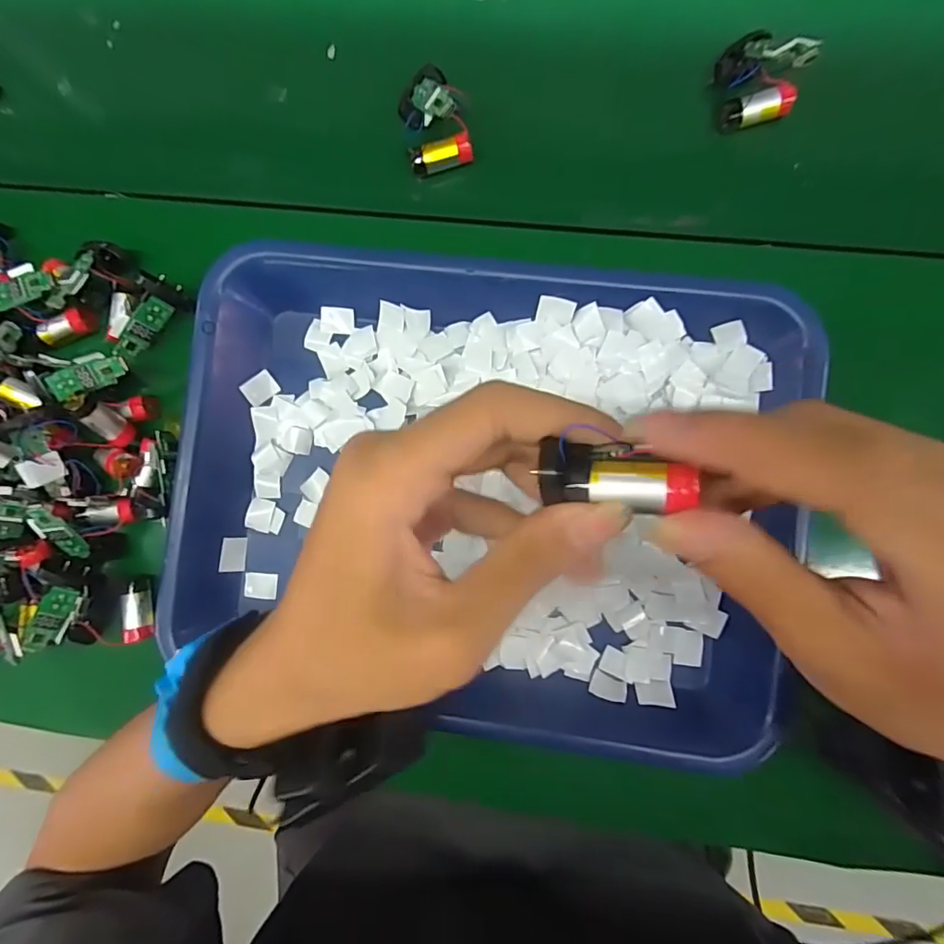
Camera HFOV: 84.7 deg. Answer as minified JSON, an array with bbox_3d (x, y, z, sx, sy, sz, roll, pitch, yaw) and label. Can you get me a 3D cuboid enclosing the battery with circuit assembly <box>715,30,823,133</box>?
[{"bbox_3d":[0.158,-0.218,0.282,0.035,0.042,0.051,-9,90,5],"label":"battery with circuit assembly"}]

